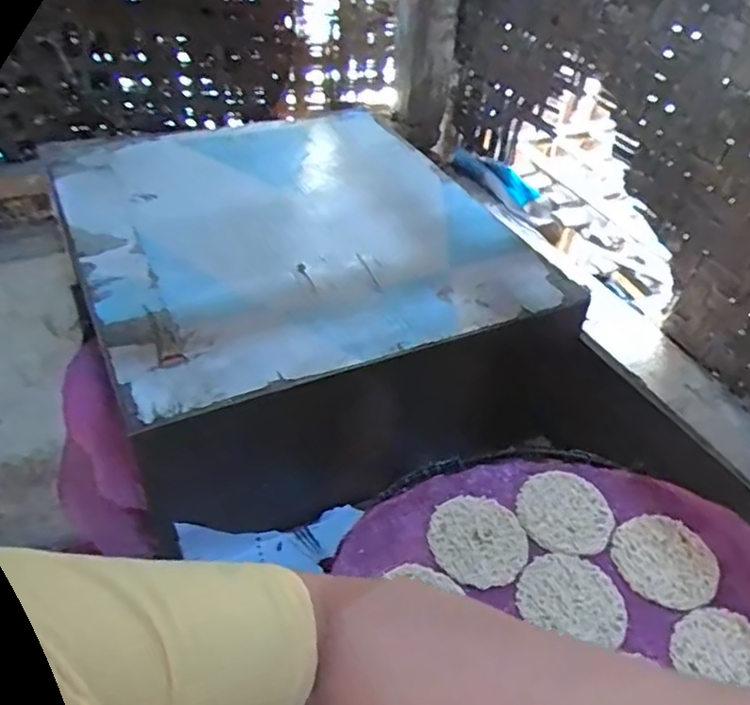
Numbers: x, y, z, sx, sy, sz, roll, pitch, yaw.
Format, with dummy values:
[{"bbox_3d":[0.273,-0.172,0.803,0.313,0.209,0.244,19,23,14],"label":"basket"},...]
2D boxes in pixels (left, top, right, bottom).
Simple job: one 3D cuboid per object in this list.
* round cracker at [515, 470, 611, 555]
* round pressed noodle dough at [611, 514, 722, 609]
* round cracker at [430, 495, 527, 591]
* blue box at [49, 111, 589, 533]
[{"bbox_3d":[0.163,0.135,0.562,0.075,0.005,0.080,3,41,-3],"label":"round cracker"},{"bbox_3d":[0.236,0.168,0.530,0.080,0.004,0.077,3,41,-3],"label":"round pressed noodle dough"},{"bbox_3d":[0.085,0.152,0.535,0.078,0.004,0.080,3,41,-3],"label":"round cracker"},{"bbox_3d":[-0.111,-0.086,0.908,0.520,0.218,0.609,-15,45,-22],"label":"blue box"}]

